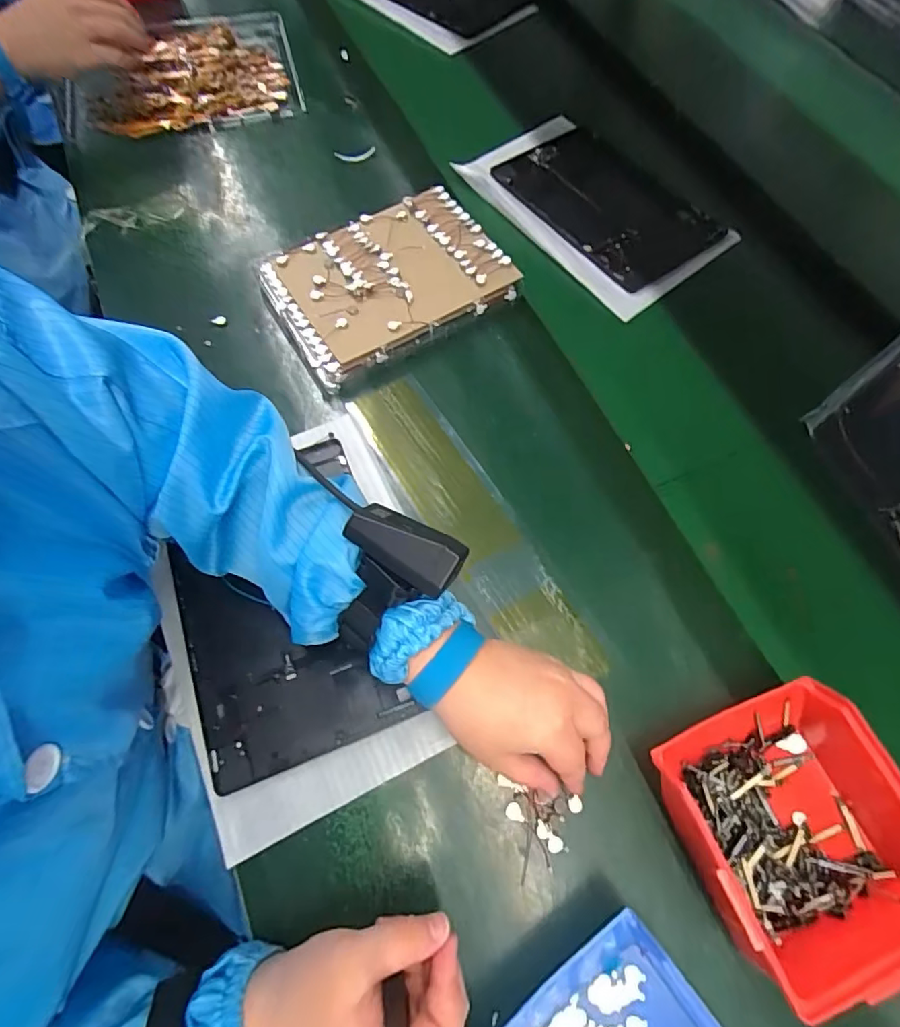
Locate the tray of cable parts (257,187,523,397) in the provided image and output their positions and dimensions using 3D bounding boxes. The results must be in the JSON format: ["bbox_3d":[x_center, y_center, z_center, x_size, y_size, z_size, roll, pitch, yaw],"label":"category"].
[{"bbox_3d":[-0.062,-0.228,0.522,0.219,0.037,0.166,-29,69,-13],"label":"tray of cable parts"}]

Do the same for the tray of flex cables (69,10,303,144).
[{"bbox_3d":[-0.339,-0.559,0.673,0.273,0.029,0.231,-14,66,-7],"label":"tray of flex cables"}]

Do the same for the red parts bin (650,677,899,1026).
[{"bbox_3d":[0.214,0.186,0.319,0.159,0.068,0.136,-20,67,-9],"label":"red parts bin"}]

